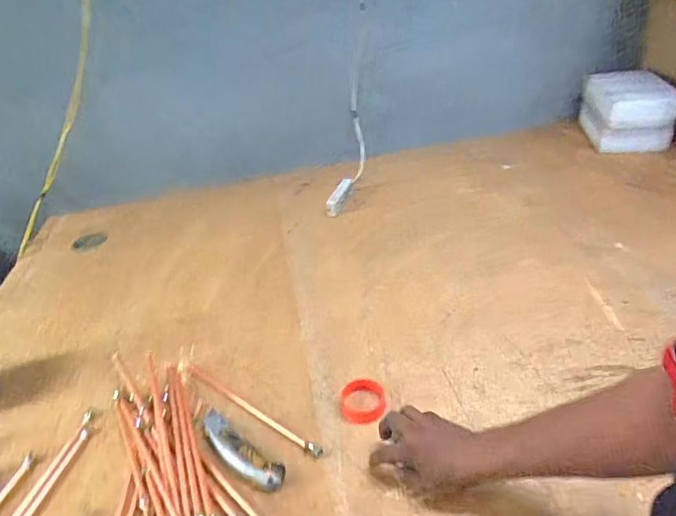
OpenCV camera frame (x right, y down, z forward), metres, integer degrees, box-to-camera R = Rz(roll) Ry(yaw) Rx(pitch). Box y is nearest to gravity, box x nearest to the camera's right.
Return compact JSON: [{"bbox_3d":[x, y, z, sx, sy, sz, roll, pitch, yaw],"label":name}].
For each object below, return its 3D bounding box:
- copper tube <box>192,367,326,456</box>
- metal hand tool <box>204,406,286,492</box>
[{"bbox_3d":[-0.137,0.230,0.714,0.286,0.011,0.016,19,41,33],"label":"copper tube"},{"bbox_3d":[-0.143,0.265,0.650,0.170,0.024,0.044,22,43,36],"label":"metal hand tool"}]

